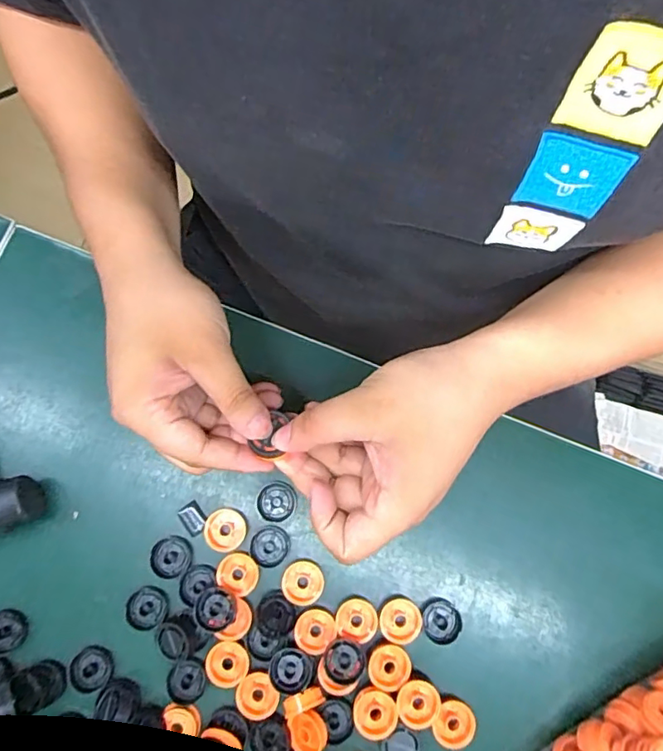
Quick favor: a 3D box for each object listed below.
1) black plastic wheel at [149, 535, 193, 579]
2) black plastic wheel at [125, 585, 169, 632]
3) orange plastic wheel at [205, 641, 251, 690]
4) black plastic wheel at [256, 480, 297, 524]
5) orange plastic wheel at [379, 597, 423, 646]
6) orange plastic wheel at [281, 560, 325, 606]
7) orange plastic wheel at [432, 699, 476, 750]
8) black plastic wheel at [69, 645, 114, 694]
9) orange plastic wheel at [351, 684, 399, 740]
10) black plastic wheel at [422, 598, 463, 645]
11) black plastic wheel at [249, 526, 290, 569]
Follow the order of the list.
[{"bbox_3d":[-0.103,0.117,0.349,0.025,0.004,0.024,0,79,-1],"label":"black plastic wheel"},{"bbox_3d":[-0.116,0.147,0.341,0.025,0.006,0.025,0,79,-1],"label":"black plastic wheel"},{"bbox_3d":[-0.064,0.177,0.332,0.025,0.004,0.026,0,79,-1],"label":"orange plastic wheel"},{"bbox_3d":[-0.036,0.083,0.357,0.025,0.004,0.025,0,79,-1],"label":"black plastic wheel"},{"bbox_3d":[0.043,0.154,0.341,0.025,0.009,0.025,0,79,-1],"label":"orange plastic wheel"},{"bbox_3d":[-0.018,0.132,0.345,0.026,0.005,0.026,0,79,-1],"label":"orange plastic wheel"},{"bbox_3d":[0.074,0.211,0.328,0.026,0.008,0.026,0,79,-1],"label":"orange plastic wheel"},{"bbox_3d":[-0.149,0.182,0.336,0.024,0.006,0.025,0,79,-1],"label":"black plastic wheel"},{"bbox_3d":[0.026,0.202,0.326,0.026,0.010,0.027,0,79,-1],"label":"orange plastic wheel"},{"bbox_3d":[0.070,0.156,0.343,0.024,0.005,0.025,-32,82,-7],"label":"black plastic wheel"},{"bbox_3d":[-0.040,0.111,0.351,0.024,0.005,0.024,0,79,-1],"label":"black plastic wheel"}]

